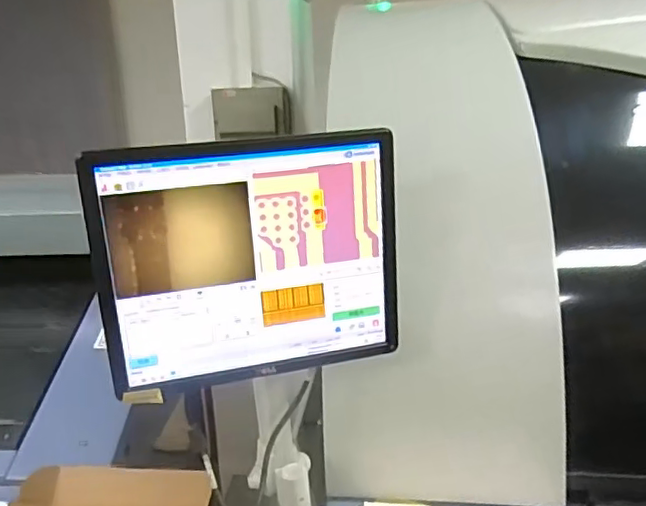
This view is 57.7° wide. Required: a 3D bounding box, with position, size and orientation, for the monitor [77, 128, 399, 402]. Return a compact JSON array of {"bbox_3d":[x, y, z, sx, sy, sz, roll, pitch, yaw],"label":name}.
[{"bbox_3d":[-0.086,0.013,0.744,0.377,0.296,0.050,-8,17,-15],"label":"monitor"}]

